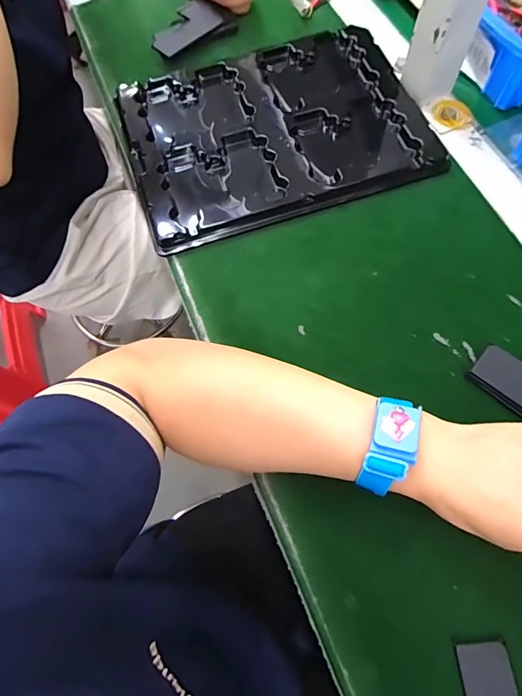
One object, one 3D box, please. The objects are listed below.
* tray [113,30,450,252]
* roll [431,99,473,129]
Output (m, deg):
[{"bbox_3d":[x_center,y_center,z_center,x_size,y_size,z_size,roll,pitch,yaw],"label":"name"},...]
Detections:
[{"bbox_3d":[0.012,-0.219,0.406,0.287,0.021,0.205,-17,72,-4],"label":"tray"},{"bbox_3d":[0.200,-0.245,0.417,0.039,0.005,0.039,0,71,1],"label":"roll"}]

